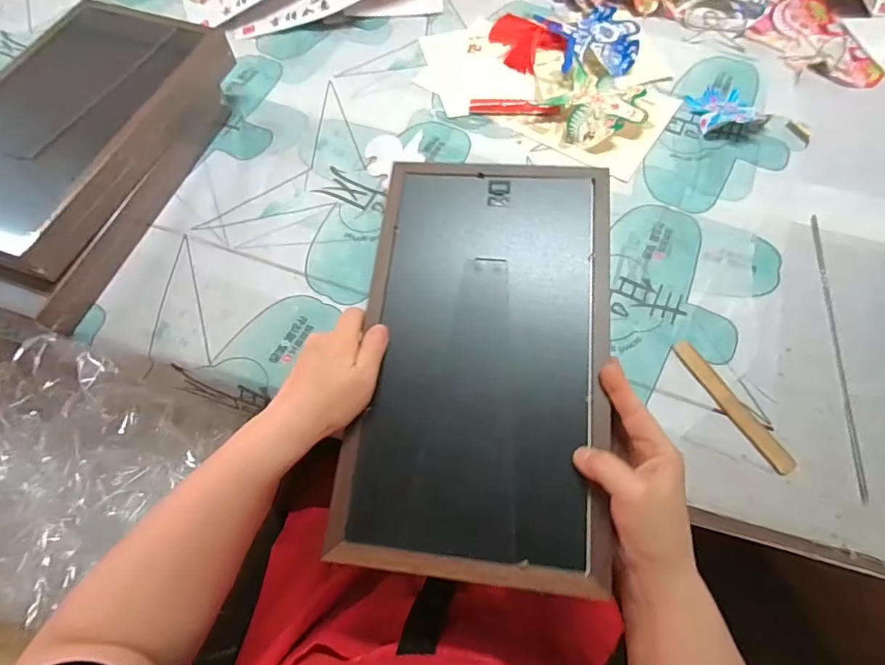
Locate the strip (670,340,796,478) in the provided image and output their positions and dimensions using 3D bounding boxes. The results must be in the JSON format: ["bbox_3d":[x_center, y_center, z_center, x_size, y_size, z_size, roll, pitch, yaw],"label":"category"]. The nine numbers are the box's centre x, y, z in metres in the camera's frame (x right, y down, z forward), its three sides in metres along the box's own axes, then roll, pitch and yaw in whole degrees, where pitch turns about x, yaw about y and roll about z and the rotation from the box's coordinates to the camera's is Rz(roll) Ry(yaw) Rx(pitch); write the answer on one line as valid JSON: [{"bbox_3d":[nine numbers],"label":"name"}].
[{"bbox_3d":[0.274,0.067,0.457,0.021,0.005,0.143,-27,67,-12],"label":"strip"}]

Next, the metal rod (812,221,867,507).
[{"bbox_3d":[0.401,0.005,0.490,0.009,0.010,0.318,11,62,5],"label":"metal rod"}]

